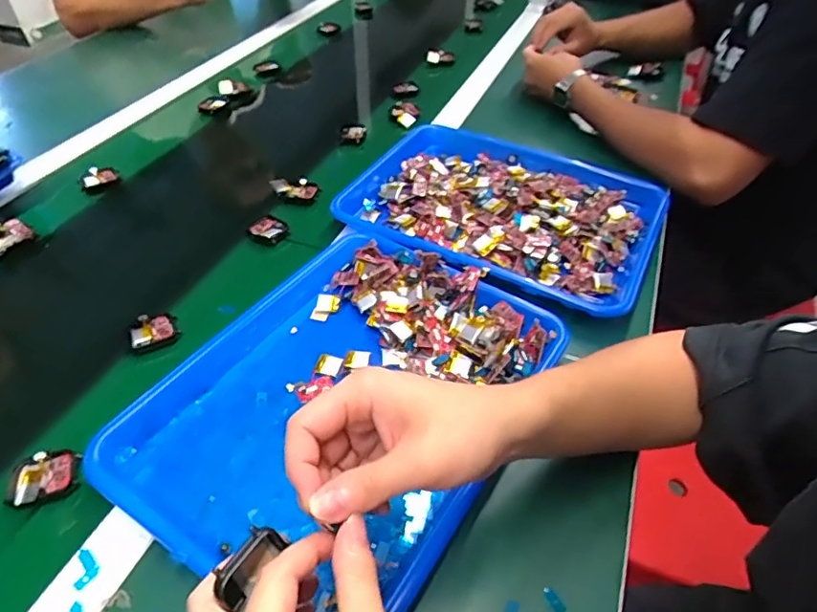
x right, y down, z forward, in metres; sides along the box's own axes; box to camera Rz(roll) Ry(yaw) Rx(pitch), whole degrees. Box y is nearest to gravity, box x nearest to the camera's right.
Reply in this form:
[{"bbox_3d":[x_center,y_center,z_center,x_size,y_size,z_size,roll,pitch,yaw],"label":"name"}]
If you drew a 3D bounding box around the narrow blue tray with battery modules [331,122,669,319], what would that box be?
[{"bbox_3d":[0.106,-0.117,0.647,0.353,0.043,0.253,23,47,18],"label":"narrow blue tray with battery modules"}]

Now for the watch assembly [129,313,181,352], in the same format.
[{"bbox_3d":[-0.239,0.022,0.513,0.042,0.009,0.040,-17,48,-20],"label":"watch assembly"}]

